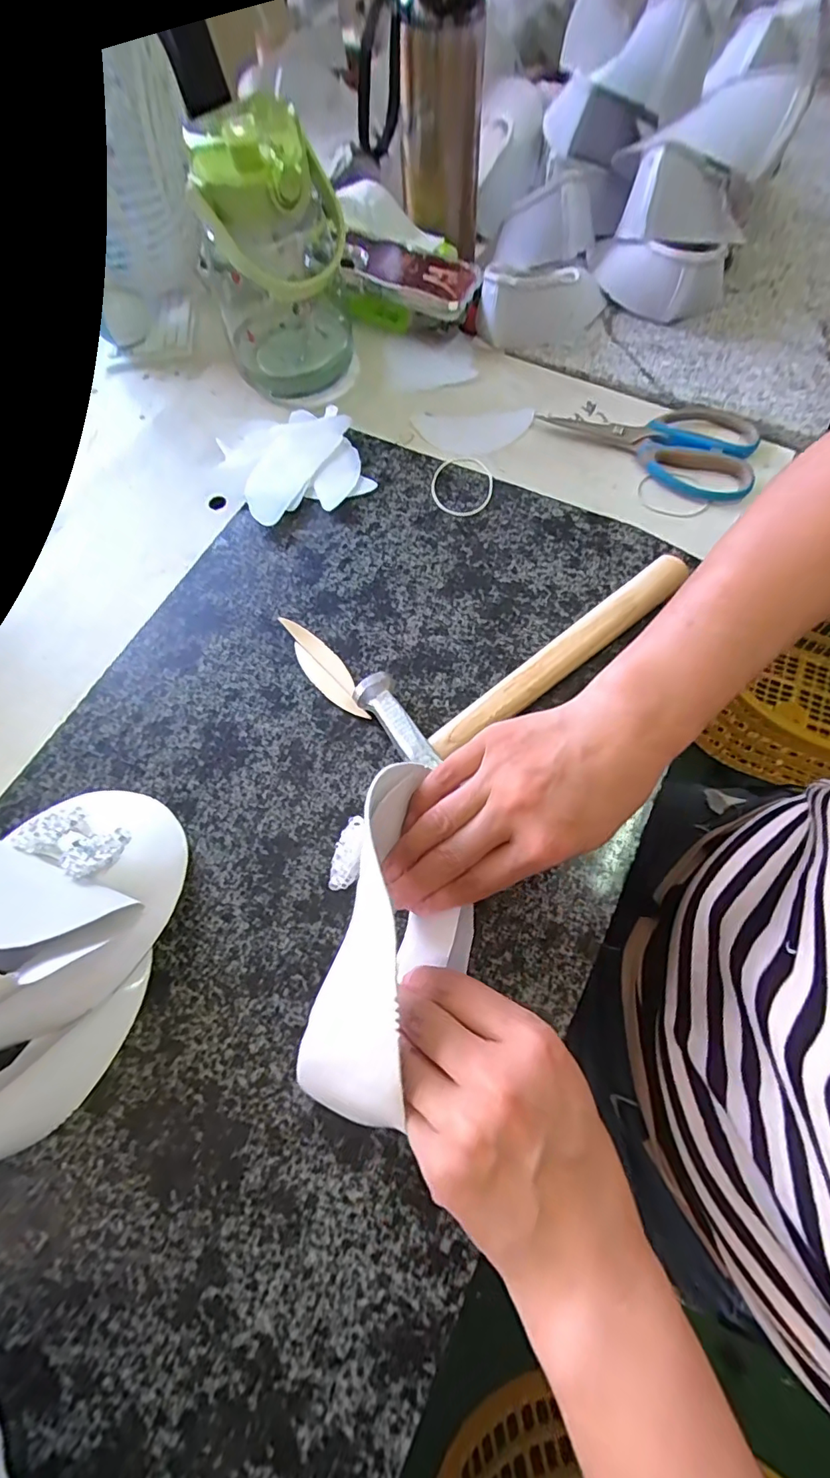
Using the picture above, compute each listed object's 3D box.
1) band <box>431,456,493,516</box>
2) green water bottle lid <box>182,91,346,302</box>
[{"bbox_3d":[0.039,-0.214,0.430,0.051,0.005,0.071,-1,66,5],"label":"band"},{"bbox_3d":[-0.113,-0.415,0.397,0.105,0.081,0.077,-2,68,2],"label":"green water bottle lid"}]

